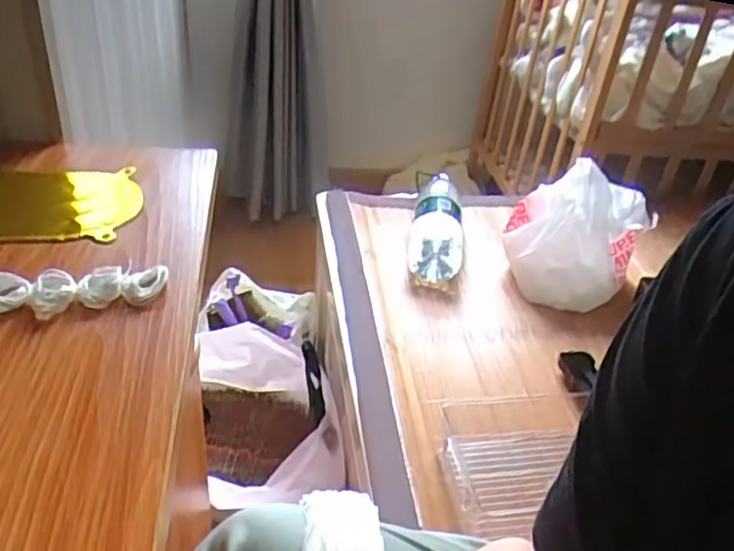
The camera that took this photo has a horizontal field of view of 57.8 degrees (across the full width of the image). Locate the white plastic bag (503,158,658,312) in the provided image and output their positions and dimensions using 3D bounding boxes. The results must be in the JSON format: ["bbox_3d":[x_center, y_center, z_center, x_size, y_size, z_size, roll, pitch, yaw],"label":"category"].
[{"bbox_3d":[0.327,-0.058,1.053,0.211,0.168,0.182,16,35,16],"label":"white plastic bag"}]

